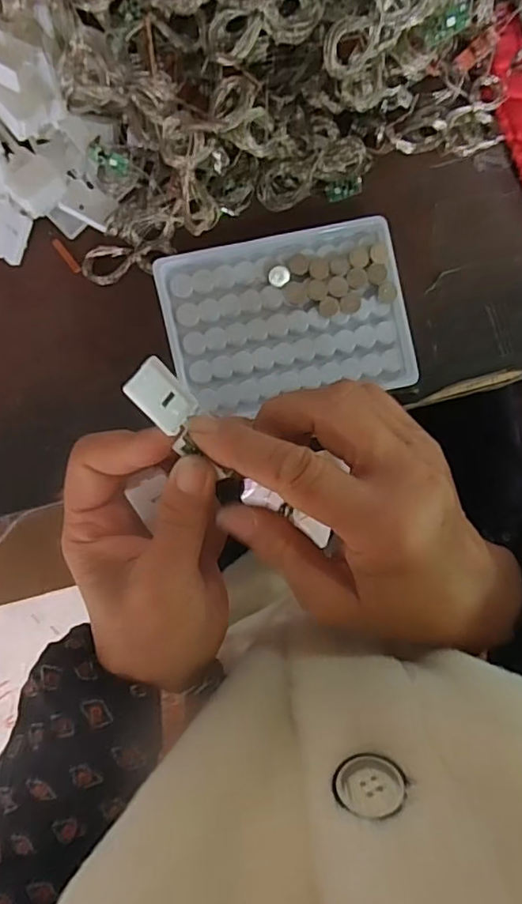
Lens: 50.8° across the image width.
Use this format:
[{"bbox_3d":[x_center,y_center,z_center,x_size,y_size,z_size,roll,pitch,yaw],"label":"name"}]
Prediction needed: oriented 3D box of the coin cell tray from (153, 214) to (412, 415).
[{"bbox_3d":[0.014,-0.074,0.307,0.128,0.018,0.093,-12,93,-2],"label":"coin cell tray"}]

